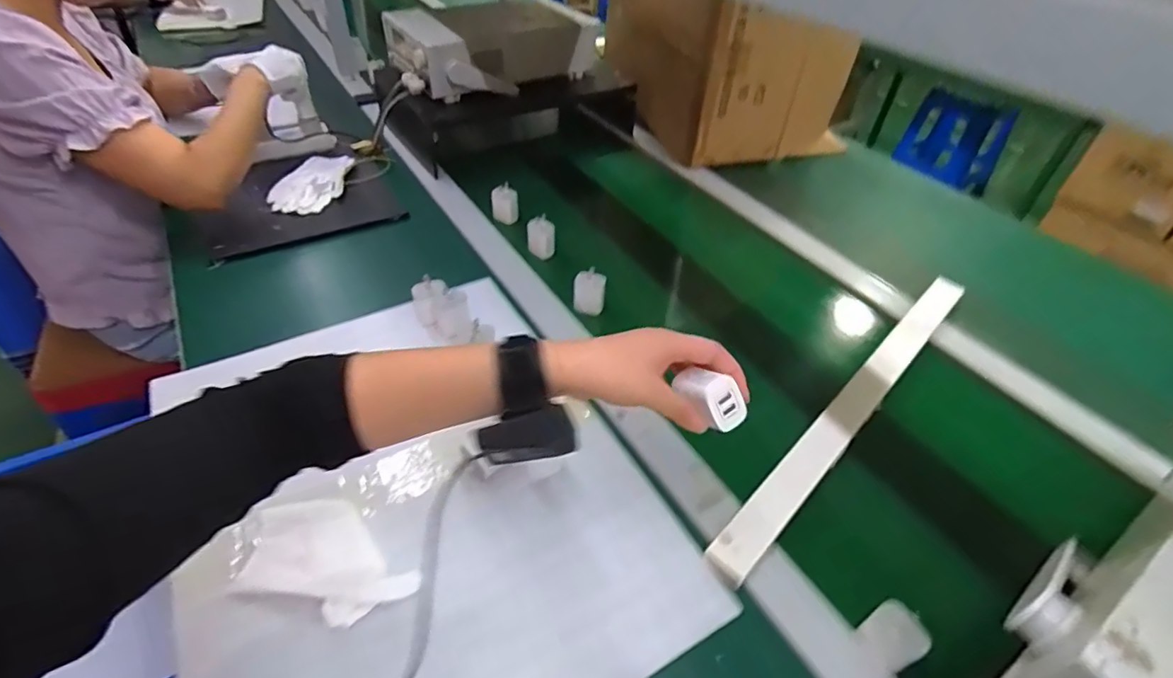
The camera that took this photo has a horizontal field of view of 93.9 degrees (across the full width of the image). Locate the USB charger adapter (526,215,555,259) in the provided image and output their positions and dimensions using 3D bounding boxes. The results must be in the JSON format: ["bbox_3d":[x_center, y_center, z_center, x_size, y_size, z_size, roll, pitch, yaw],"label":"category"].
[{"bbox_3d":[-0.070,-0.155,0.847,0.043,0.057,0.031,-3,44,-6],"label":"USB charger adapter"}]

